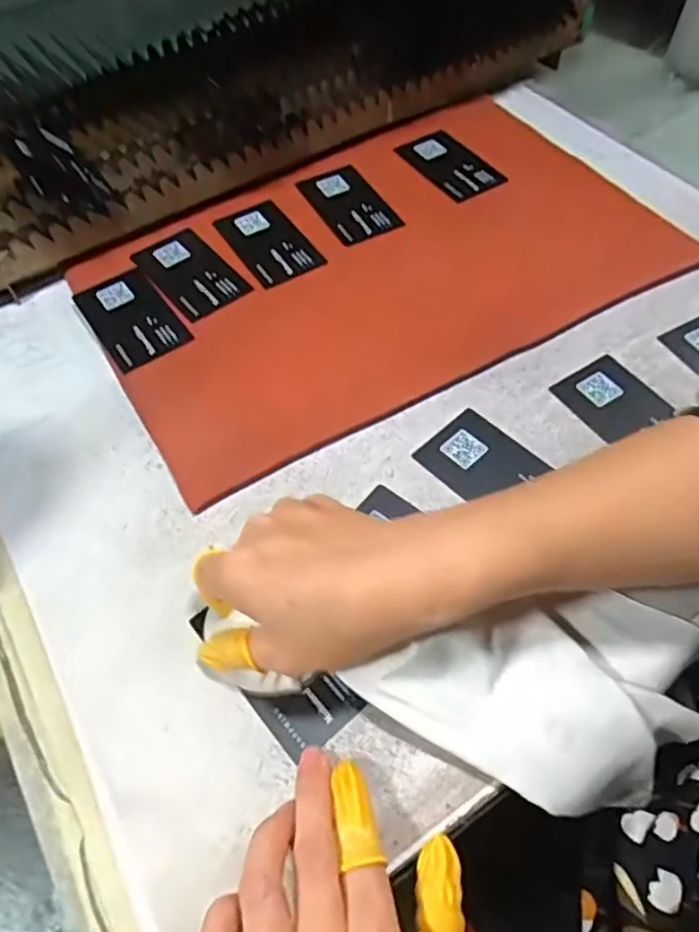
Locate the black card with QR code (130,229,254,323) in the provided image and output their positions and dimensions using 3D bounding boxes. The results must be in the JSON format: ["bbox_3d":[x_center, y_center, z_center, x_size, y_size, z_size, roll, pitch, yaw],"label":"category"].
[{"bbox_3d":[-0.110,-0.135,0.446,0.049,0.004,0.087,-35,63,-18],"label":"black card with QR code"}]

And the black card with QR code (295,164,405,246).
[{"bbox_3d":[0.000,-0.198,0.484,0.049,0.004,0.082,-25,60,-10],"label":"black card with QR code"}]

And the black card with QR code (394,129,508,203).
[{"bbox_3d":[0.081,-0.238,0.504,0.048,0.005,0.081,-29,61,-14],"label":"black card with QR code"}]

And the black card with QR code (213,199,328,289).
[{"bbox_3d":[-0.059,-0.162,0.463,0.050,0.004,0.085,-29,59,-14],"label":"black card with QR code"}]

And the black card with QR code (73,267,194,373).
[{"bbox_3d":[-0.146,-0.099,0.426,0.050,0.004,0.089,-32,60,-15],"label":"black card with QR code"}]

